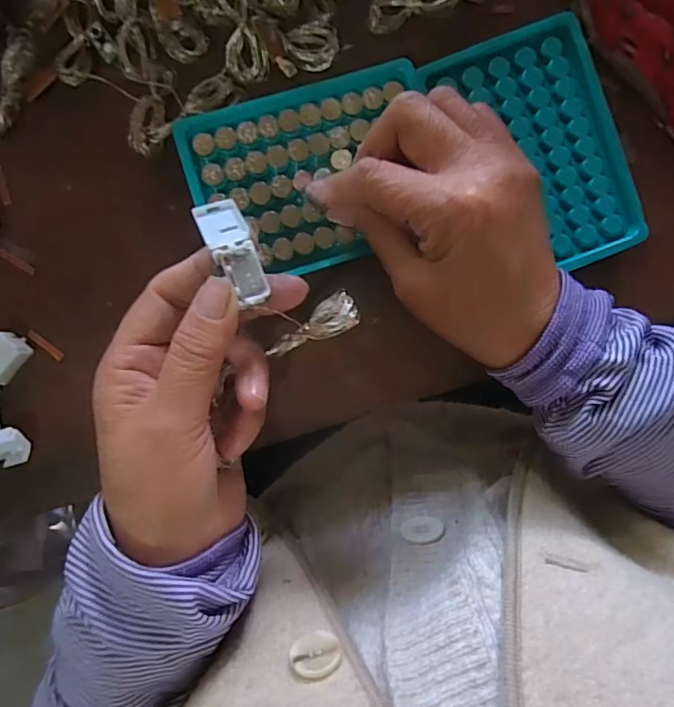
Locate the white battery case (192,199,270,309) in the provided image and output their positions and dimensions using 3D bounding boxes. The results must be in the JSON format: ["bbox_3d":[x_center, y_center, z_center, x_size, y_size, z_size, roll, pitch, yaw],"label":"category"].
[{"bbox_3d":[-0.046,-0.047,0.229,0.019,0.013,0.054,-27,71,-2],"label":"white battery case"}]

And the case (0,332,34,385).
[{"bbox_3d":[-0.180,0.002,0.280,0.017,0.016,0.027,43,89,-4],"label":"case"}]

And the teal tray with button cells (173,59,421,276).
[{"bbox_3d":[-0.011,-0.096,0.280,0.126,0.012,0.094,-17,93,-3],"label":"teal tray with button cells"}]

